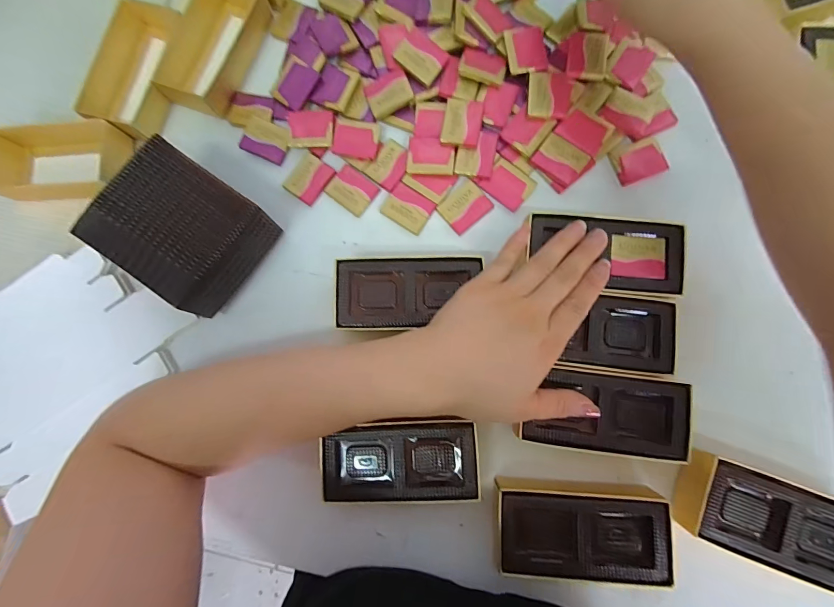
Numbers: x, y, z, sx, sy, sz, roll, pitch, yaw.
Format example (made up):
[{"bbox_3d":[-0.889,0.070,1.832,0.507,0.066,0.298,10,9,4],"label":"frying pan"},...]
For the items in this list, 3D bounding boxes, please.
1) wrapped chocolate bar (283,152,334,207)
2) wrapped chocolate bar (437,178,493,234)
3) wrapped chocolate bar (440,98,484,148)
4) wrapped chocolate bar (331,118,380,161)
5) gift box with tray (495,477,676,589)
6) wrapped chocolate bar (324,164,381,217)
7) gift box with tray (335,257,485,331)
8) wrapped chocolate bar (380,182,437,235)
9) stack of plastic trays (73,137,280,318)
[{"bbox_3d":[-0.095,-0.110,0.320,0.031,0.004,0.038,37,87,8],"label":"wrapped chocolate bar"},{"bbox_3d":[0.040,-0.084,0.310,0.039,0.005,0.034,-40,82,-1],"label":"wrapped chocolate bar"},{"bbox_3d":[0.038,-0.153,0.305,0.031,0.004,0.040,9,84,6],"label":"wrapped chocolate bar"},{"bbox_3d":[-0.053,-0.145,0.318,0.039,0.006,0.034,11,84,6],"label":"wrapped chocolate bar"},{"bbox_3d":[0.115,0.160,0.256,0.112,0.022,0.063,-2,82,6],"label":"gift box with tray"},{"bbox_3d":[-0.057,-0.099,0.316,0.040,0.004,0.032,37,87,8],"label":"wrapped chocolate bar"},{"bbox_3d":[-0.005,-0.007,0.286,0.108,0.036,0.055,-2,83,4],"label":"gift box with tray"},{"bbox_3d":[-0.007,-0.082,0.312,0.039,0.005,0.031,33,86,8],"label":"wrapped chocolate bar"},{"bbox_3d":[-0.182,-0.057,0.291,0.109,0.063,0.102,36,87,8],"label":"stack of plastic trays"}]

